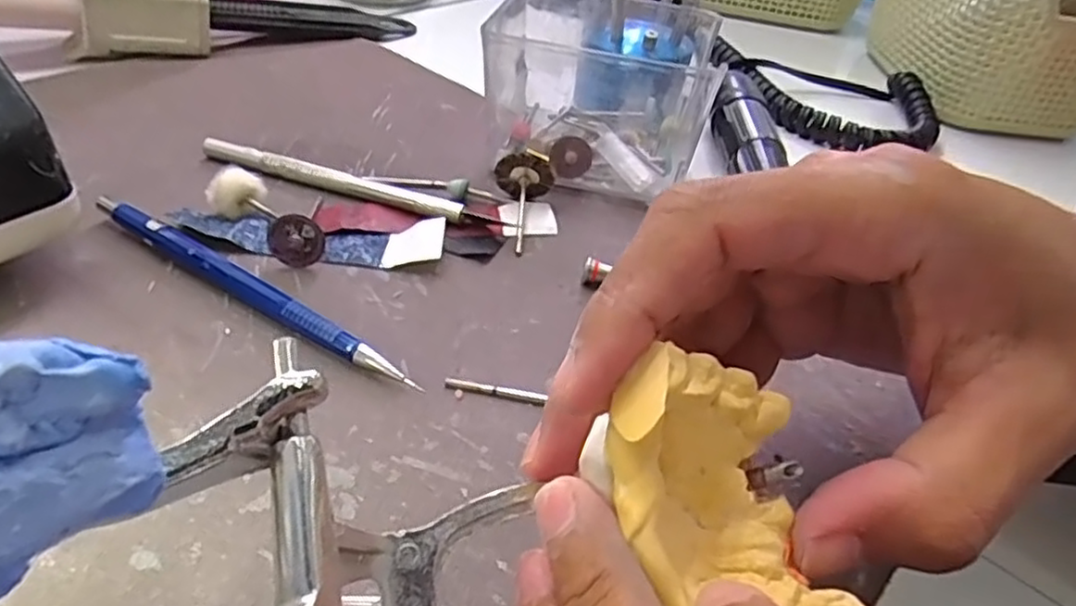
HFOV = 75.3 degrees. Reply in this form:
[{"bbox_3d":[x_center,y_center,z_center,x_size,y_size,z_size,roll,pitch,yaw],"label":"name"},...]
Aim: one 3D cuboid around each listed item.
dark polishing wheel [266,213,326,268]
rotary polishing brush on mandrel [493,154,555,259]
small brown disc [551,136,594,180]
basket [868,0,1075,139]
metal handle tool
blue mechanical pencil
[{"bbox_3d":[-0.083,-0.021,0.238,0.018,0.018,0.005,-2,40,-10],"label":"dark polishing wheel"},{"bbox_3d":[-0.006,-0.040,0.271,0.023,0.021,0.041,5,39,-2],"label":"rotary polishing brush on mandrel"},{"bbox_3d":[0.014,-0.062,0.297,0.017,0.017,0.004,27,14,10],"label":"small brown disc"},{"bbox_3d":[0.270,-0.172,0.414,0.091,0.087,0.136,-1,40,-10],"label":"basket"},{"bbox_3d":[-0.075,-0.047,0.279,0.130,0.009,0.007,16,40,11],"label":"metal handle tool"},{"bbox_3d":[-0.095,-0.005,0.224,0.138,0.010,0.009,25,43,21],"label":"blue mechanical pencil"}]

